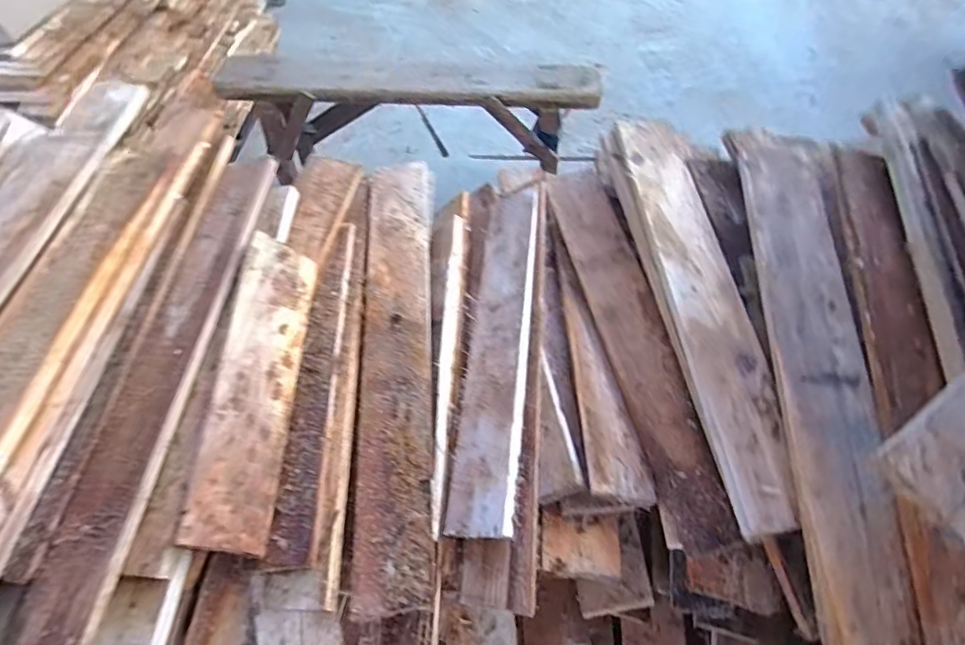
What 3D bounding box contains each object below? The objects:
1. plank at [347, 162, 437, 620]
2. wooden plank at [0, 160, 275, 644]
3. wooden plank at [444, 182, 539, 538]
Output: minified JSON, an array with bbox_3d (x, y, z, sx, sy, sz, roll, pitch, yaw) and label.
[{"bbox_3d":[-0.094,0.020,0.572,0.079,0.018,0.529,-1,60,-4],"label":"plank"},{"bbox_3d":[-0.299,0.026,0.494,0.076,0.014,0.500,2,60,11],"label":"wooden plank"},{"bbox_3d":[0.022,0.008,0.580,0.072,0.017,0.437,-16,53,37],"label":"wooden plank"}]

